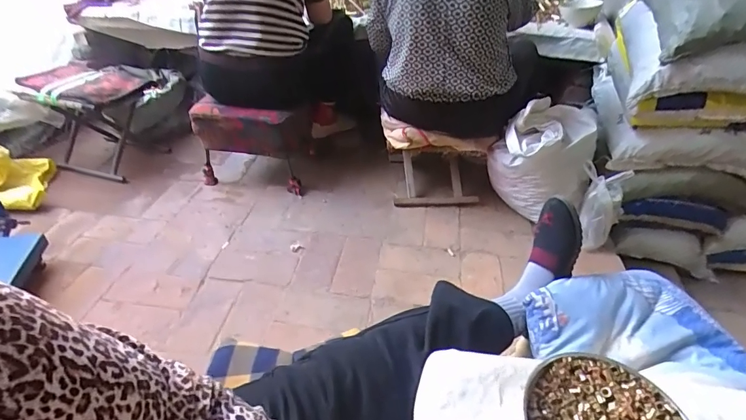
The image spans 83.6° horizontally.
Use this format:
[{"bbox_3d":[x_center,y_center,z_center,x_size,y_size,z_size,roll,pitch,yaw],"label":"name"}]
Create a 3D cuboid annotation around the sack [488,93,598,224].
[{"bbox_3d":[0.535,-0.157,1.347,0.276,0.360,0.189,-11,40,-14],"label":"sack"}]

